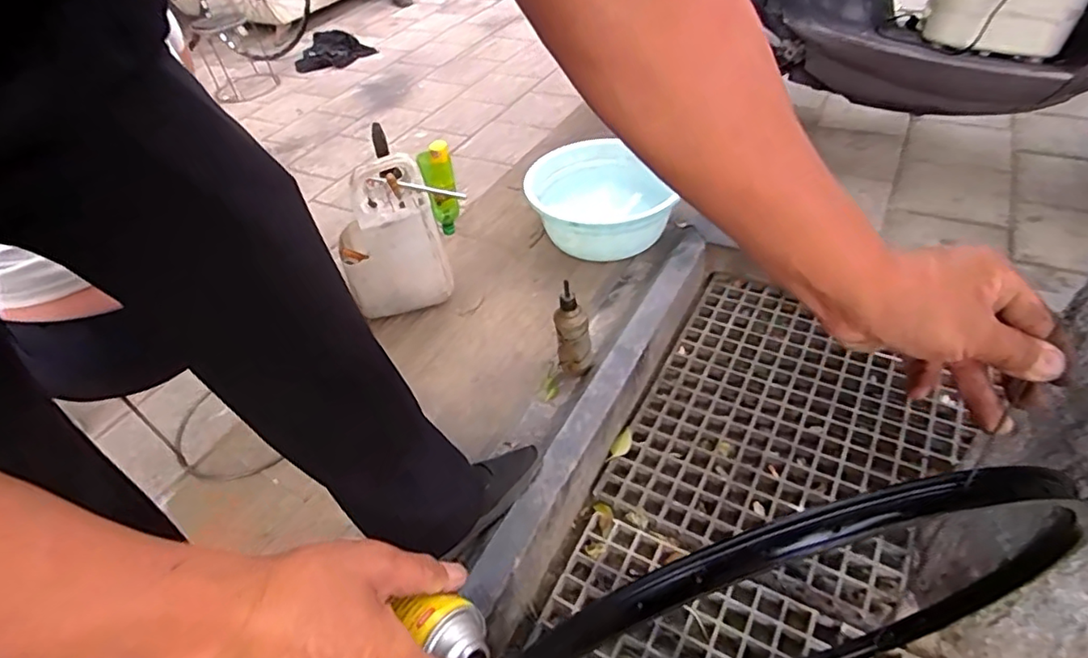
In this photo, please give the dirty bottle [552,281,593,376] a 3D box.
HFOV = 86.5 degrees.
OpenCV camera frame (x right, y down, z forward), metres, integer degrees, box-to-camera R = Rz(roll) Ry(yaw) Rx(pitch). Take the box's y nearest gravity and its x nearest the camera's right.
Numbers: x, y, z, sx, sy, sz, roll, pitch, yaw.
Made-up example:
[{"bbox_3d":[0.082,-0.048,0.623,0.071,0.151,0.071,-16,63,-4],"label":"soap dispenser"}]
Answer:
[{"bbox_3d":[0.056,0.013,1.086,0.069,0.177,0.052,-4,44,6],"label":"dirty bottle"}]

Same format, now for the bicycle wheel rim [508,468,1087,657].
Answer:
[{"bbox_3d":[0.242,0.304,0.578,0.591,0.554,0.039,-13,44,-4],"label":"bicycle wheel rim"}]

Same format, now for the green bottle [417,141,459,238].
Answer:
[{"bbox_3d":[-0.215,-0.285,1.213,0.065,0.199,0.059,-14,44,-5],"label":"green bottle"}]

